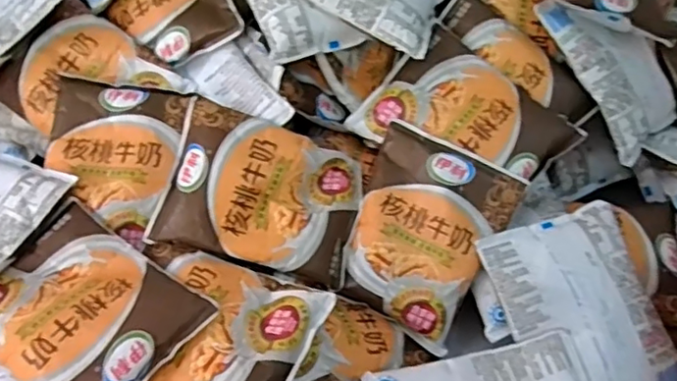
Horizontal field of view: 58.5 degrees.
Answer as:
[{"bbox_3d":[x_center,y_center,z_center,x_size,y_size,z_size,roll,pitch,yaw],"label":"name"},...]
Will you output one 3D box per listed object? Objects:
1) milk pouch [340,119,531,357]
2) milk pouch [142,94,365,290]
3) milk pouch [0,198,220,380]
[{"bbox_3d":[0.054,0.027,0.394,0.093,0.020,0.122,27,81,9],"label":"milk pouch"},{"bbox_3d":[-0.046,0.003,0.388,0.121,0.021,0.090,19,76,-10],"label":"milk pouch"},{"bbox_3d":[-0.144,0.069,0.340,0.122,0.028,0.093,28,51,27],"label":"milk pouch"}]

